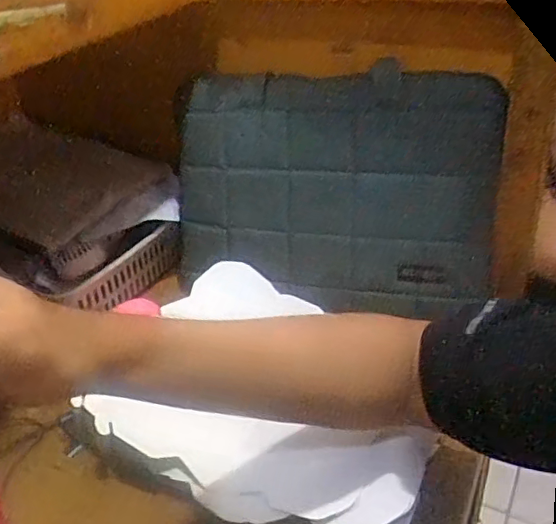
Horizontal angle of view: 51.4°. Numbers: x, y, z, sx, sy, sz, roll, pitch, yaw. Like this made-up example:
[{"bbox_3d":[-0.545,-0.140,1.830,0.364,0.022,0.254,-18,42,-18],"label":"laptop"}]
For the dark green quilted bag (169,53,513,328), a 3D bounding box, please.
[{"bbox_3d":[0.043,-0.074,0.639,0.360,0.253,0.031,5,17,23],"label":"dark green quilted bag"}]

